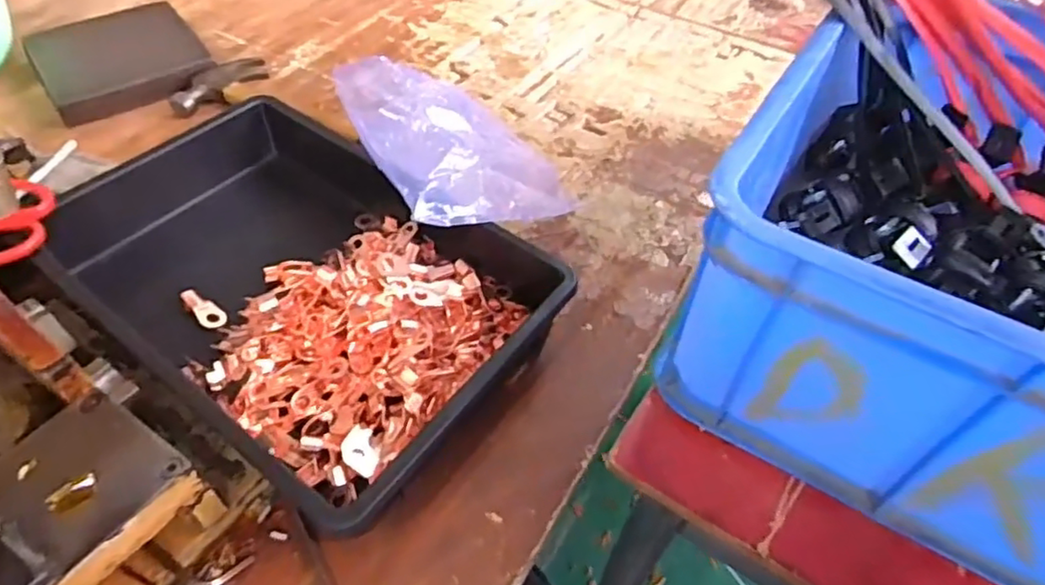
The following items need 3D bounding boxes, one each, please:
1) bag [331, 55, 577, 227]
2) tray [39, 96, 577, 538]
[{"bbox_3d":[-0.061,-0.137,0.583,0.168,0.082,0.235,-22,54,-21],"label":"bag"},{"bbox_3d":[-0.172,-0.029,0.505,0.396,0.056,0.266,34,55,23],"label":"tray"}]

